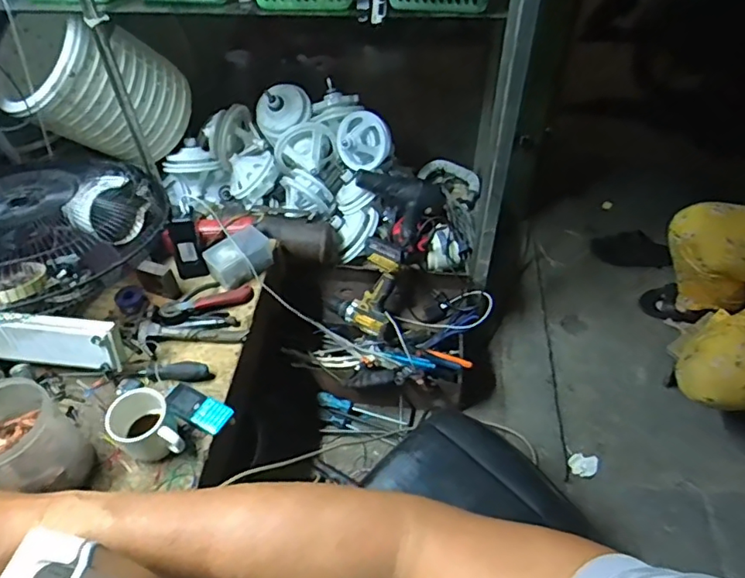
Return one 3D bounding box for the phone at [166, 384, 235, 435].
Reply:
[{"bbox_3d":[-0.305,0.204,0.951,0.116,0.009,0.053,22,53,20],"label":"phone"}]

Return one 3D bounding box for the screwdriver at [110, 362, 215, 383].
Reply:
[{"bbox_3d":[-0.389,0.149,1.003,0.182,0.026,0.030,0,48,2],"label":"screwdriver"}]

